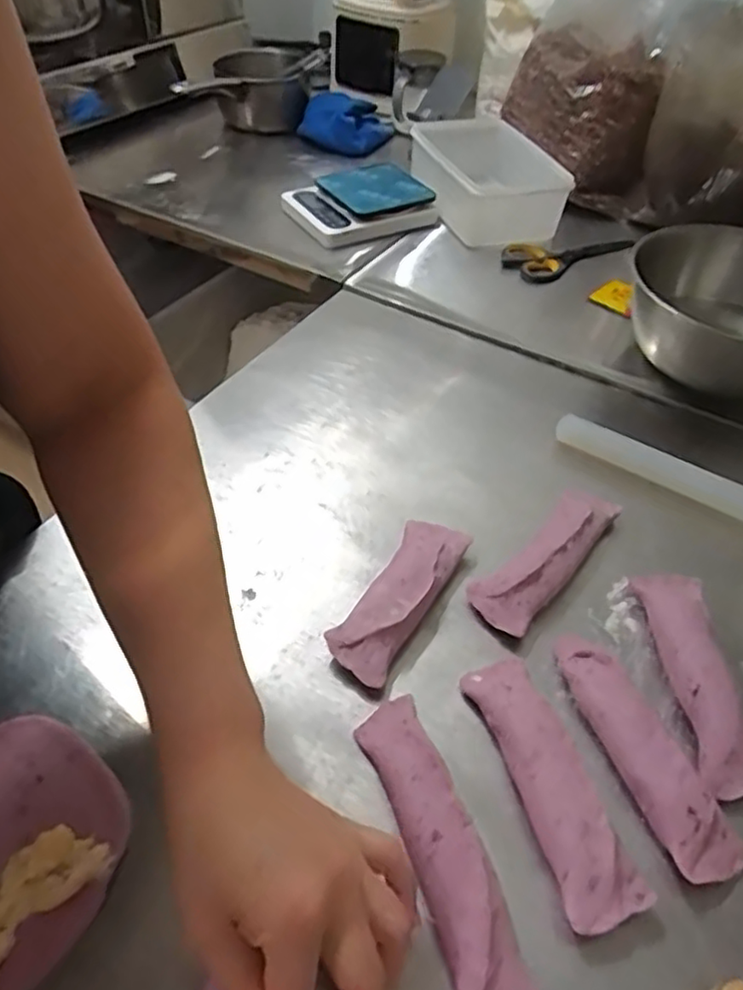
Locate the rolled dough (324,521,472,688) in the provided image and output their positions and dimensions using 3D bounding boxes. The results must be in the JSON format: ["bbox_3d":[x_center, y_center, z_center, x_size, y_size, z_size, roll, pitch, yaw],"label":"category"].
[{"bbox_3d":[0.020,0.069,0.468,0.047,0.028,0.140,24,50,20],"label":"rolled dough"}]

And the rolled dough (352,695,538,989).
[{"bbox_3d":[0.036,0.189,0.357,0.038,0.030,0.172,-14,49,-15],"label":"rolled dough"}]

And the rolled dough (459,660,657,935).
[{"bbox_3d":[0.101,0.165,0.384,0.043,0.033,0.151,-13,48,-14],"label":"rolled dough"}]

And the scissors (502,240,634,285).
[{"bbox_3d":[0.249,-0.307,0.834,0.174,0.020,0.073,-21,51,-20],"label":"scissors"}]

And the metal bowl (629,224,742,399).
[{"bbox_3d":[0.343,-0.170,0.647,0.209,0.101,0.209,1,46,-1],"label":"metal bowl"}]

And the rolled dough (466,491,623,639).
[{"bbox_3d":[0.132,0.045,0.495,0.046,0.029,0.143,34,54,27],"label":"rolled dough"}]

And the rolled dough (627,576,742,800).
[{"bbox_3d":[0.217,0.118,0.434,0.043,0.030,0.150,0,46,-2],"label":"rolled dough"}]

